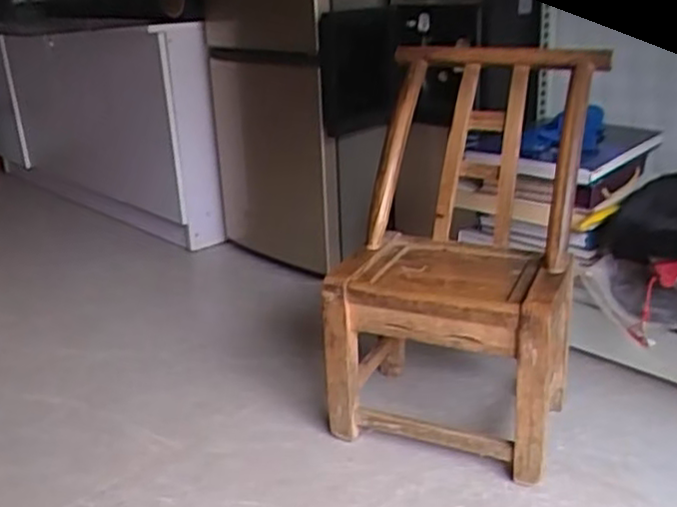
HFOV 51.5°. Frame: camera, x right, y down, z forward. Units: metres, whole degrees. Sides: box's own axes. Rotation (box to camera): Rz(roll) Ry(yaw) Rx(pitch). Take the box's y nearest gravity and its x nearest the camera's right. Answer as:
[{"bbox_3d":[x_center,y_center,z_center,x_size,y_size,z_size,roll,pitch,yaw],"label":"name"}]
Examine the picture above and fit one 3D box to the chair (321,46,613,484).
[{"bbox_3d":[0.193,0.017,1.196,0.398,0.649,0.267,6,24,28],"label":"chair"}]

